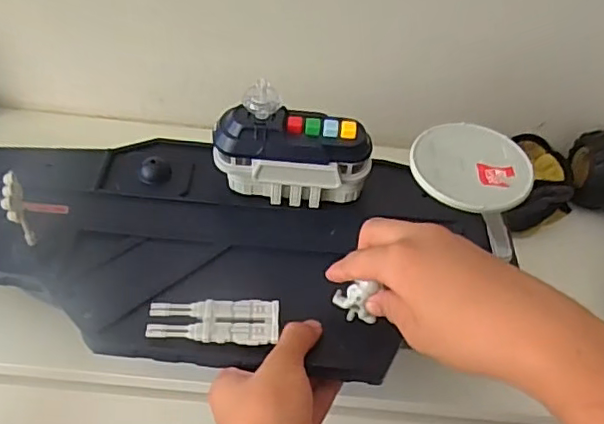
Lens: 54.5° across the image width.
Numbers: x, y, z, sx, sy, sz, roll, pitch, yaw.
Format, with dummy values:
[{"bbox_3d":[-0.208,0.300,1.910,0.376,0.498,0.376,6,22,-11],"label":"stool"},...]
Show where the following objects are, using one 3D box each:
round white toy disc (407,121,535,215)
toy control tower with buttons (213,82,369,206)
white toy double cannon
[{"bbox_3d":[0.121,-0.034,0.421,0.082,0.009,0.084,3,45,-3],"label":"round white toy disc"},{"bbox_3d":[-0.007,-0.049,0.482,0.128,0.095,0.042,5,45,0],"label":"toy control tower with buttons"},{"bbox_3d":[-0.060,0.076,0.404,0.088,0.009,0.032,1,45,-5],"label":"white toy double cannon"}]

